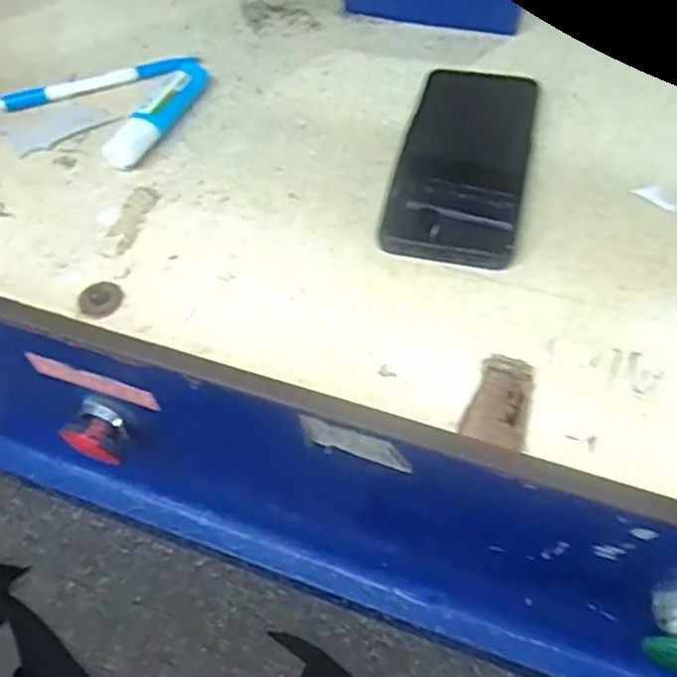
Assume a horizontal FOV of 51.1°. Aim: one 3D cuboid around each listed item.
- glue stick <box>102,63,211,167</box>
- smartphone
[{"bbox_3d":[-0.116,-0.151,0.468,0.021,0.020,0.108,21,58,19],"label":"glue stick"},{"bbox_3d":[0.076,-0.109,0.429,0.072,0.013,0.161,10,55,12],"label":"smartphone"}]

